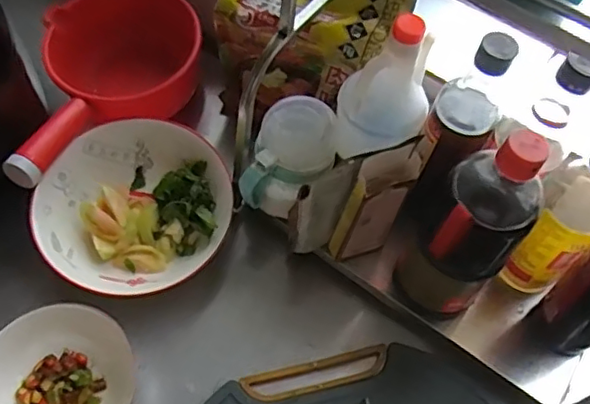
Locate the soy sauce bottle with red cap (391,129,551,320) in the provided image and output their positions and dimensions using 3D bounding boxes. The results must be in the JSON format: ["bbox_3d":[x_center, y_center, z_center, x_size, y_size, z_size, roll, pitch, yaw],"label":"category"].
[{"bbox_3d":[0.156,0.028,0.539,0.078,0.214,0.083,36,66,15],"label":"soy sauce bottle with red cap"}]

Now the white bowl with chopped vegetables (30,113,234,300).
[{"bbox_3d":[-0.163,0.005,0.642,0.189,0.051,0.196,1,62,-2],"label":"white bowl with chopped vegetables"}]

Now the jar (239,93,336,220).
[{"bbox_3d":[-0.002,-0.042,0.611,0.075,0.085,0.100,18,63,6],"label":"jar"}]

